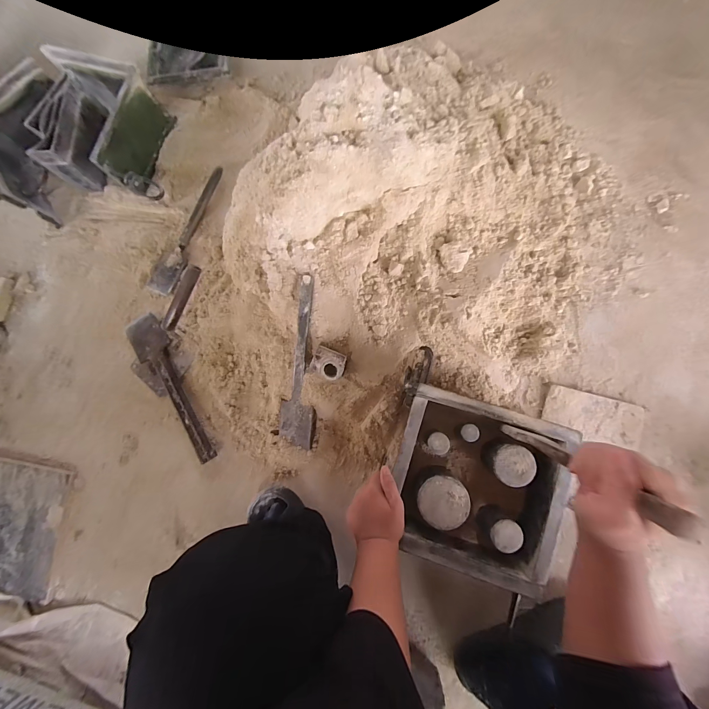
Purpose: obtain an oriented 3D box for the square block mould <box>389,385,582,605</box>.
[{"bbox_3d":[0.180,0.195,0.474,0.230,0.082,0.234,16,85,7],"label":"square block mould"}]

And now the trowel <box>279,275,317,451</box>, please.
[{"bbox_3d":[-0.101,0.020,0.555,0.063,0.026,0.311,6,103,6],"label":"trowel"}]

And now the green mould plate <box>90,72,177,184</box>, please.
[{"bbox_3d":[-0.451,-0.450,0.627,0.016,0.098,0.192,17,82,19],"label":"green mould plate"}]

